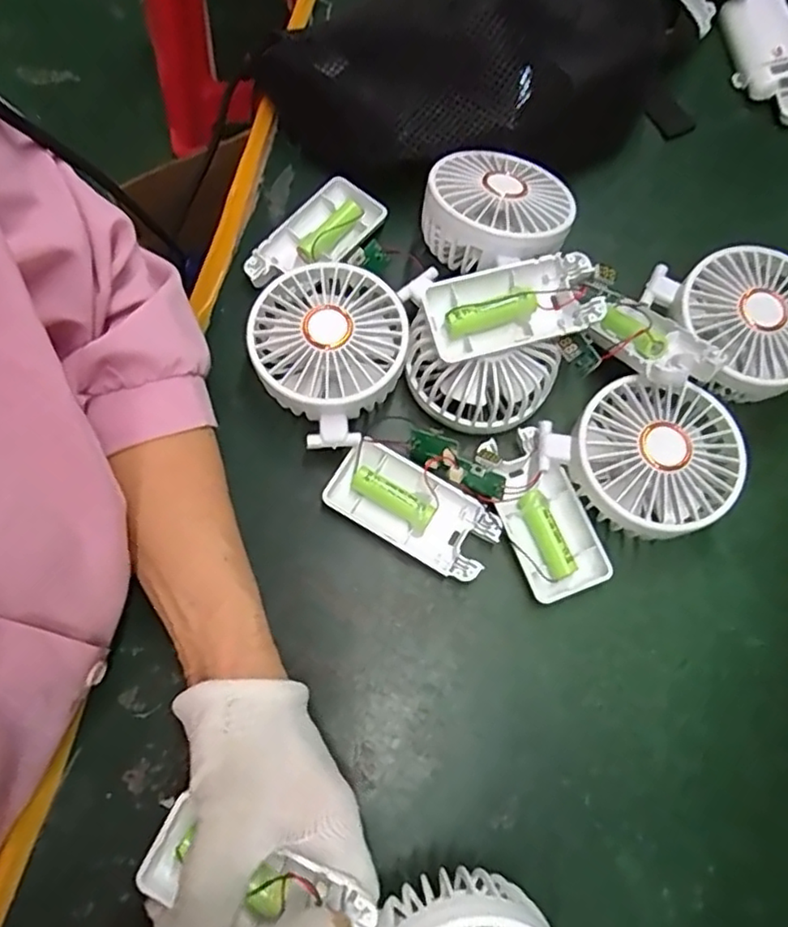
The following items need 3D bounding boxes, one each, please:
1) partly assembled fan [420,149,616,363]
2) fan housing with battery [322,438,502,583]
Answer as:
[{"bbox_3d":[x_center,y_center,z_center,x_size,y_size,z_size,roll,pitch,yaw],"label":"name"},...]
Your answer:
[{"bbox_3d":[0.061,-0.125,0.373,0.109,0.039,0.141,-8,73,-7],"label":"partly assembled fan"},{"bbox_3d":[0.011,0.027,0.357,0.093,0.019,0.044,30,72,8],"label":"fan housing with battery"}]

